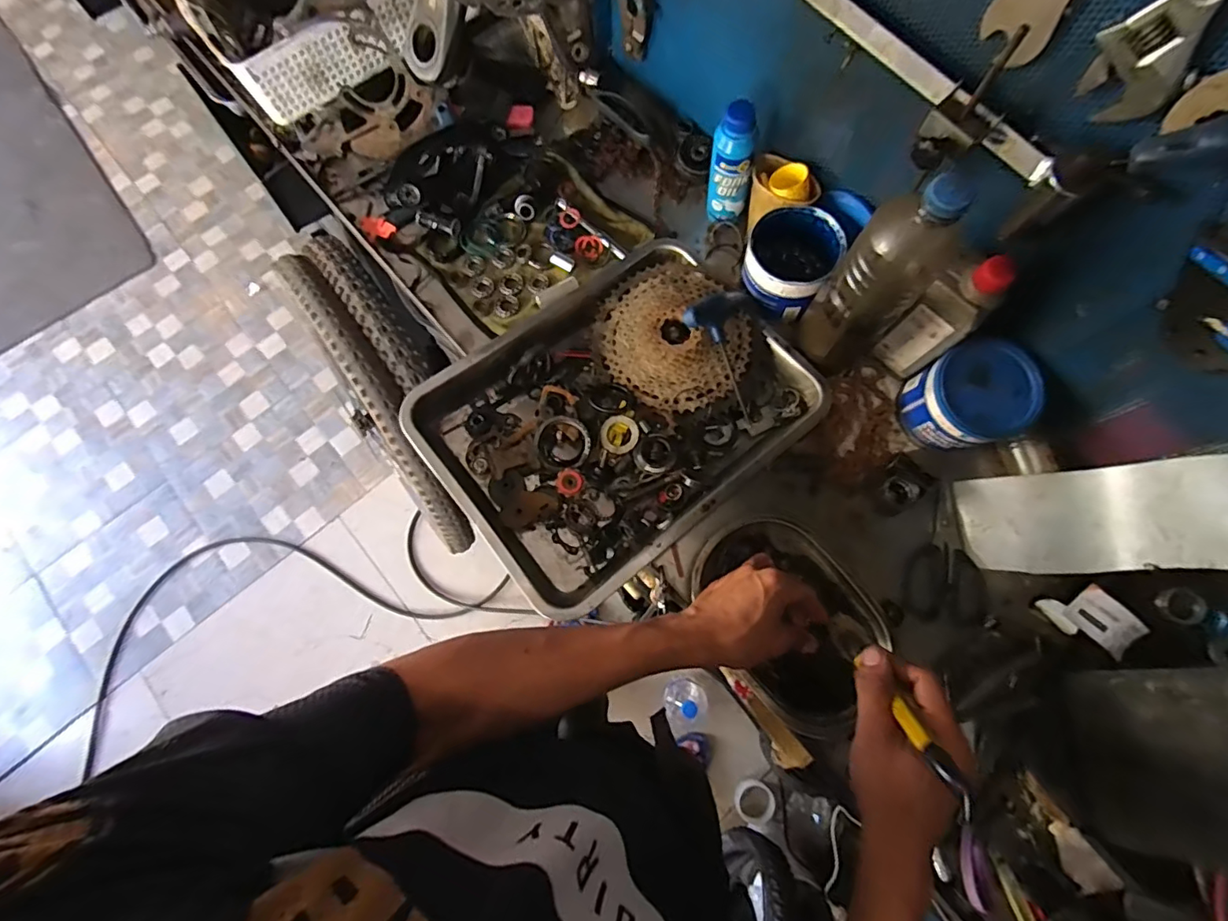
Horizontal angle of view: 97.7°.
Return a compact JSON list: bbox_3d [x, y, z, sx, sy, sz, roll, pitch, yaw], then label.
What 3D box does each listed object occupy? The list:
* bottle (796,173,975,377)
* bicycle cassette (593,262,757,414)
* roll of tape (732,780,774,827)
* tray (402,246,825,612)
[{"bbox_3d":[0.249,-0.166,0.514,0.082,0.271,0.077,-39,78,-9],"label":"bottle"},{"bbox_3d":[0.070,-0.145,0.612,0.185,0.042,0.163,40,79,11],"label":"bicycle cassette"},{"bbox_3d":[0.327,0.795,1.248,0.090,0.017,0.088,0,75,1],"label":"roll of tape"},{"bbox_3d":[0.007,-0.054,0.588,0.387,0.060,0.294,-39,78,-9],"label":"tray"}]

